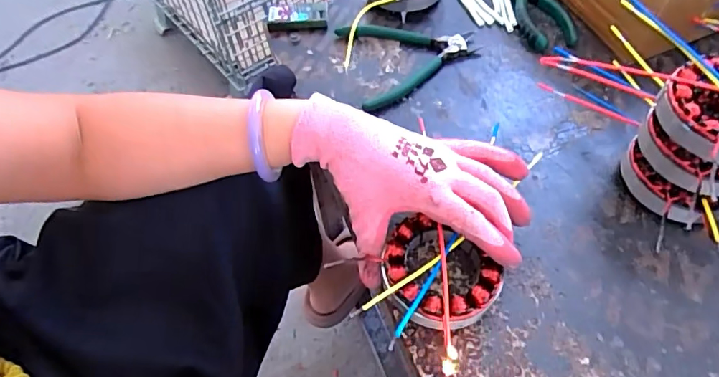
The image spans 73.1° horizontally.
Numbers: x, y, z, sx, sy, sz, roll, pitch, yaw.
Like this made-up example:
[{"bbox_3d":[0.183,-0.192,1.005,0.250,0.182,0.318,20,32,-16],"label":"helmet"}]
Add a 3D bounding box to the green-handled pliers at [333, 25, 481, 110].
[{"bbox_3d":[0.054,-0.146,0.514,0.133,0.013,0.109,-17,57,-8],"label":"green-handled pliers"}]

